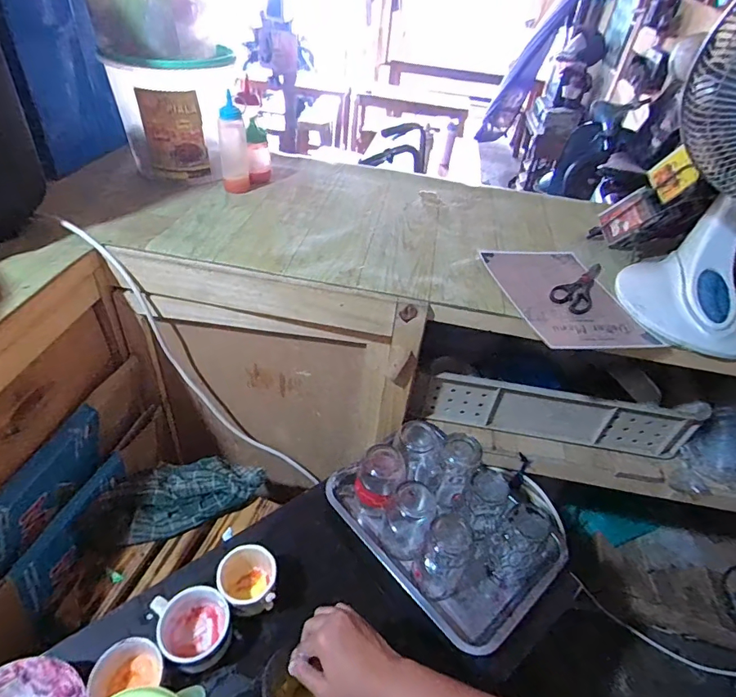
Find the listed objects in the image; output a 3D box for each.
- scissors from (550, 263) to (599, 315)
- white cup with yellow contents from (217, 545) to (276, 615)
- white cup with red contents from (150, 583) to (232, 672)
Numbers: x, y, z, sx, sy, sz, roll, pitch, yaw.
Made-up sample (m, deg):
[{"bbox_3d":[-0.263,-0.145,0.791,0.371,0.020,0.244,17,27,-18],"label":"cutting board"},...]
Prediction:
[{"bbox_3d":[0.385,-0.117,0.844,0.068,0.008,0.196,27,45,19],"label":"scissors"},{"bbox_3d":[-0.167,0.325,0.645,0.077,0.072,0.083,5,43,-4],"label":"white cup with yellow contents"},{"bbox_3d":[-0.224,0.362,0.601,0.084,0.061,0.096,-19,49,-26],"label":"white cup with red contents"}]

